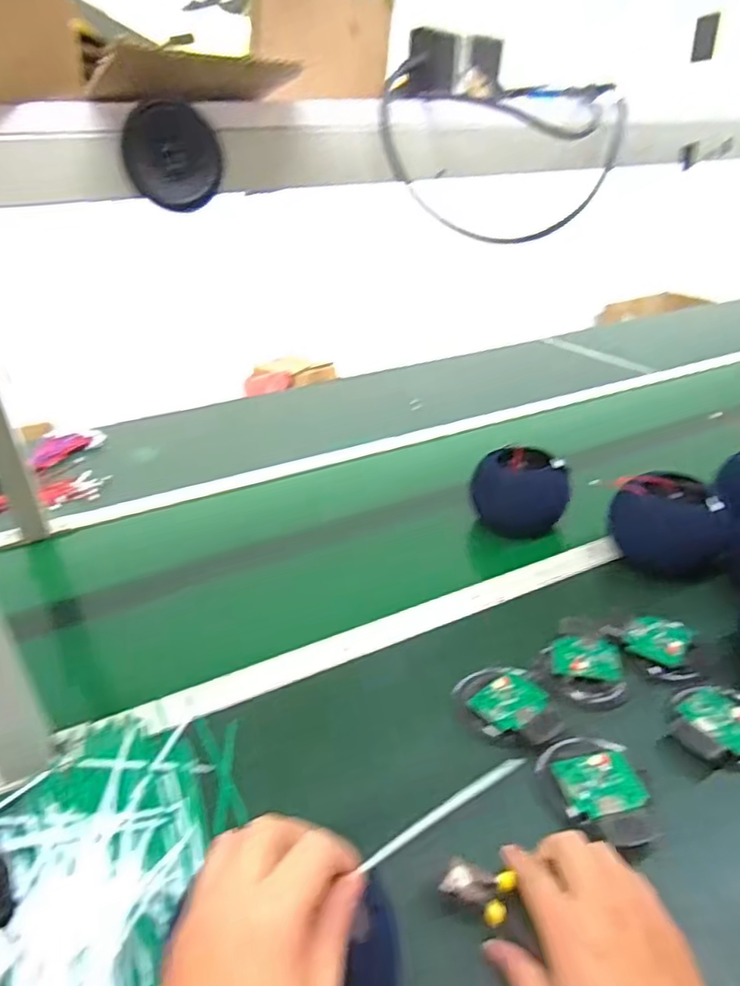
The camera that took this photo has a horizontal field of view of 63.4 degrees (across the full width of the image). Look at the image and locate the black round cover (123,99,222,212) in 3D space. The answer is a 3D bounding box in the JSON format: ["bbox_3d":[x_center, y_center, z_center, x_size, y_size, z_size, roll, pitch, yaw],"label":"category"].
[{"bbox_3d":[-0.128,-0.219,0.391,0.059,0.059,0.010,-16,31,-22],"label":"black round cover"}]

